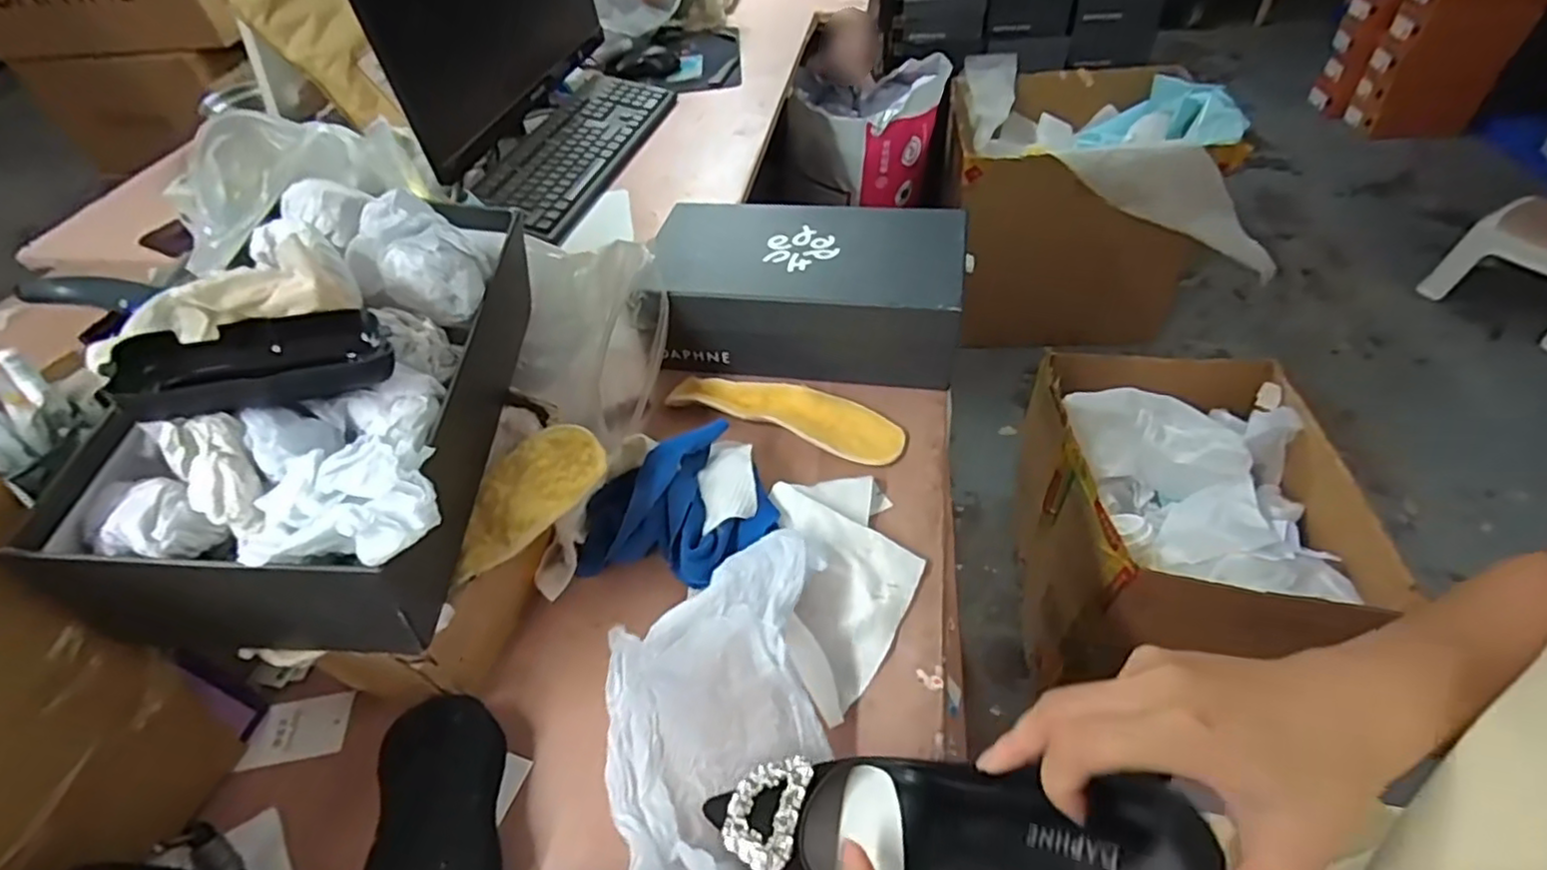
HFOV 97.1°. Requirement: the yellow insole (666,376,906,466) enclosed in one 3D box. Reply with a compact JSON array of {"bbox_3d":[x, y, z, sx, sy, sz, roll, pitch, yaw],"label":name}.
[{"bbox_3d":[0.015,-0.026,0.609,0.210,0.018,0.072,20,52,22],"label":"yellow insole"}]

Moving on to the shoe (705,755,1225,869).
[{"bbox_3d":[0.071,0.188,0.330,0.243,0.049,0.074,-17,37,37],"label":"shoe"}]

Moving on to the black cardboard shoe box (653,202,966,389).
[{"bbox_3d":[0.036,-0.143,0.656,0.265,0.093,0.164,2,48,8],"label":"black cardboard shoe box"}]

